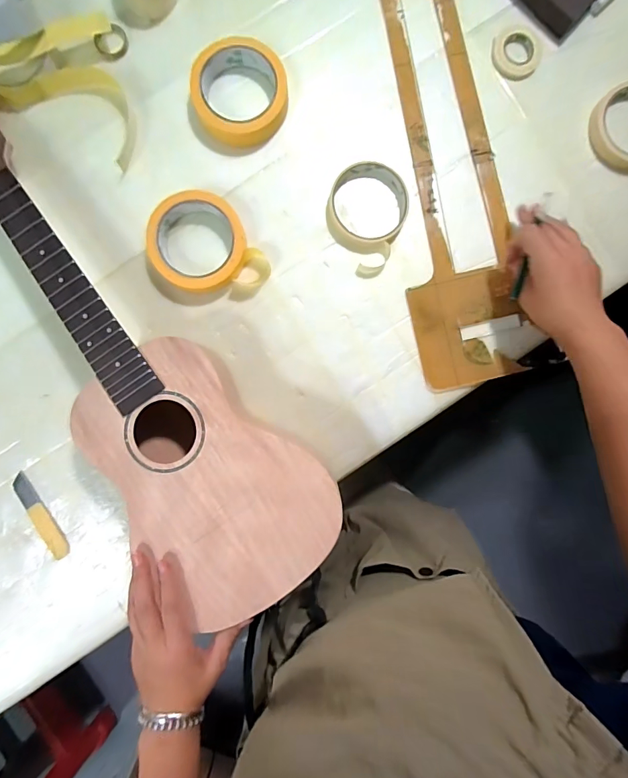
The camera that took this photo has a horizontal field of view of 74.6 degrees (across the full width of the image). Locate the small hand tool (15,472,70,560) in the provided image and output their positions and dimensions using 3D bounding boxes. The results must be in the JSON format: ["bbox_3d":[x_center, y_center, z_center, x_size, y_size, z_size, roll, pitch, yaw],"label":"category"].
[{"bbox_3d":[-0.293,0.137,0.442,0.020,0.008,0.099,-27,93,-2],"label":"small hand tool"}]

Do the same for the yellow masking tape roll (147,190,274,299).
[{"bbox_3d":[-0.111,-0.141,0.429,0.095,0.025,0.121,-40,93,-1],"label":"yellow masking tape roll"}]

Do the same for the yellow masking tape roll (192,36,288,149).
[{"bbox_3d":[-0.076,-0.303,0.424,0.089,0.036,0.092,0,92,-3],"label":"yellow masking tape roll"}]

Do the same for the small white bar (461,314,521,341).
[{"bbox_3d":[0.197,-0.069,0.456,0.070,0.004,0.016,-14,92,-2],"label":"small white bar"}]

